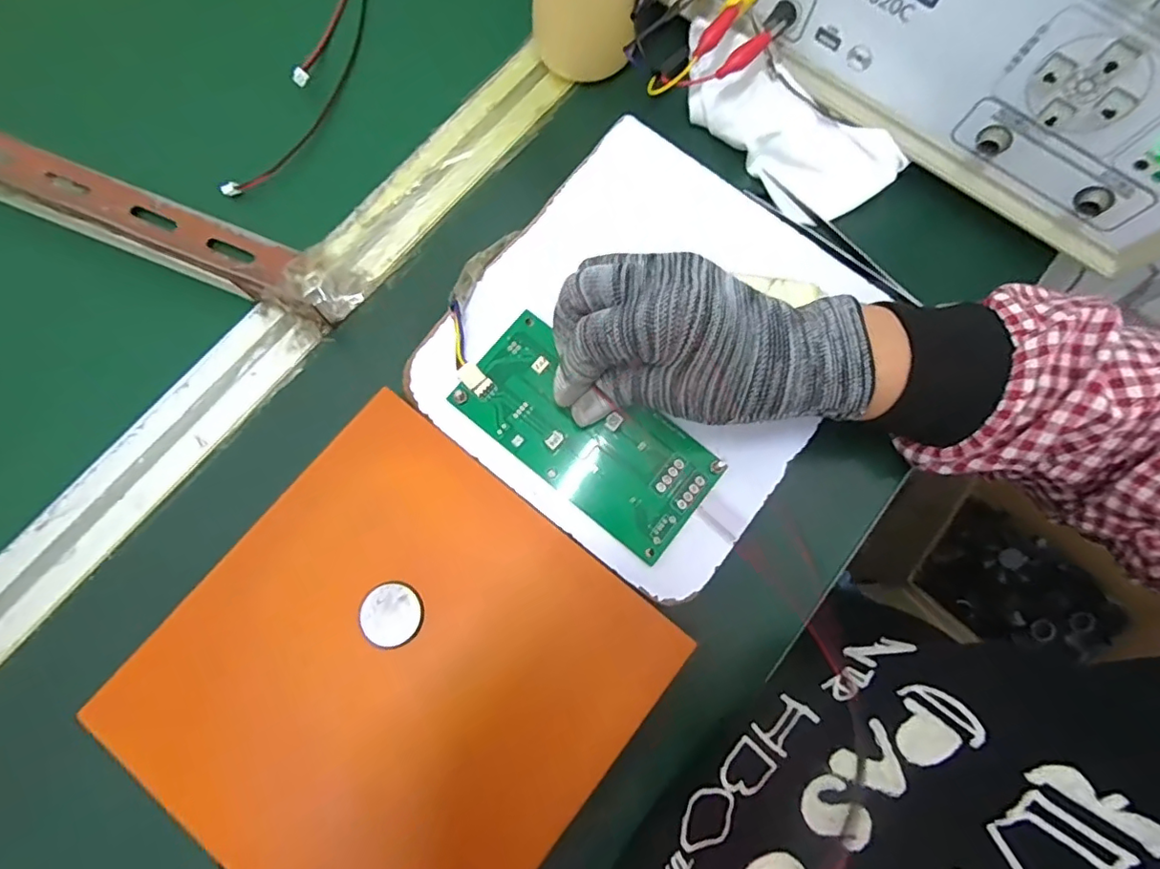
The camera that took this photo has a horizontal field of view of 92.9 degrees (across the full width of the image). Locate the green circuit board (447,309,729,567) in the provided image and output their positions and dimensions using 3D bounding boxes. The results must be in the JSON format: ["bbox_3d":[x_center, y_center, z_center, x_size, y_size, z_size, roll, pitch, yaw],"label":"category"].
[{"bbox_3d":[0.004,0.000,0.283,0.133,0.007,0.064,37,80,5],"label":"green circuit board"}]

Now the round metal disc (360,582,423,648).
[{"bbox_3d":[-0.088,0.084,0.258,0.026,0.004,0.028,0,78,-1],"label":"round metal disc"}]

